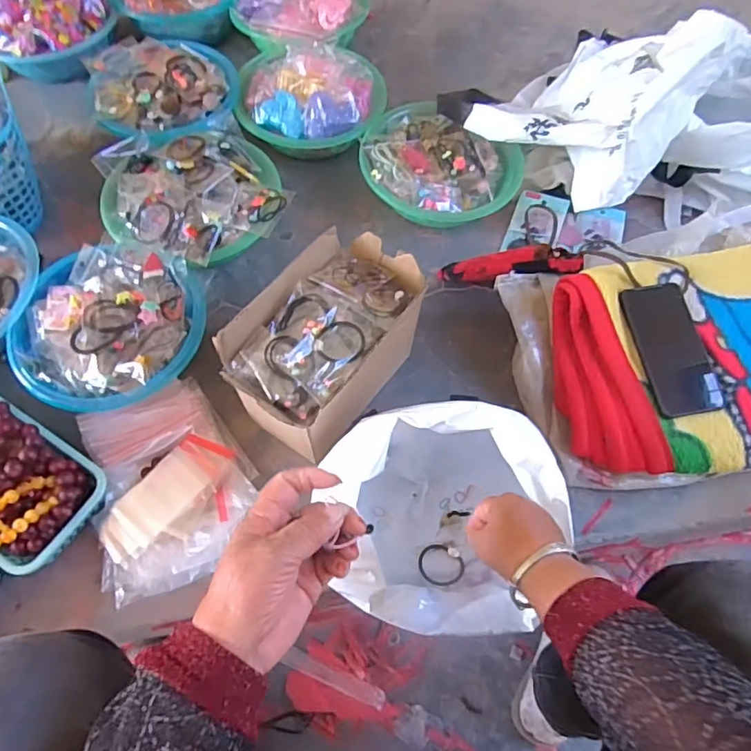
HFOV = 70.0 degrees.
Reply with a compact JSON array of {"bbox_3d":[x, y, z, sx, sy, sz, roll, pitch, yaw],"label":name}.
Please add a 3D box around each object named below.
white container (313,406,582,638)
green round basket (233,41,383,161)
[{"bbox_3d":[0.070,0.150,0.546,0.214,0.172,0.206,1,64,-2],"label":"white container"},{"bbox_3d":[-0.099,-0.435,0.866,0.224,0.107,0.198,-3,64,-3],"label":"green round basket"}]

